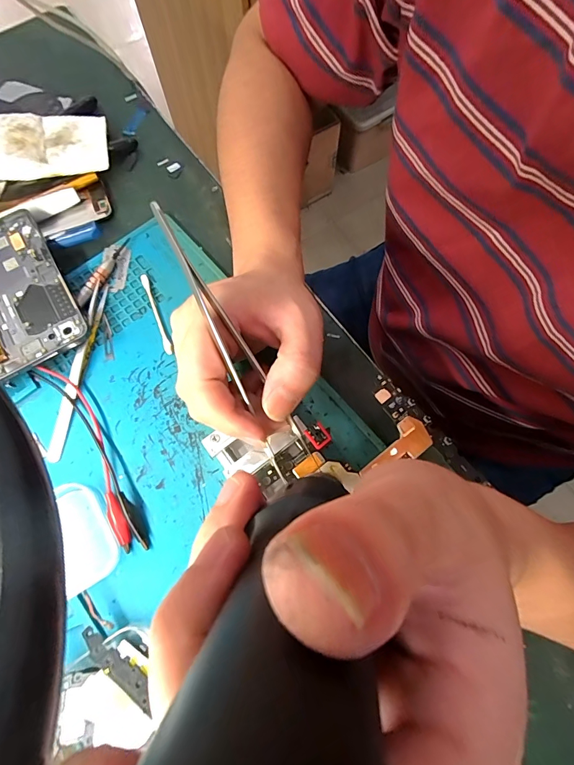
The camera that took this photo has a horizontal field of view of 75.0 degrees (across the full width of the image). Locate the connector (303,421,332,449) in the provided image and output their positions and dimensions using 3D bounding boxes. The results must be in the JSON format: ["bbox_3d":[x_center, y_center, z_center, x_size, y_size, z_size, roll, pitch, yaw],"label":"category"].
[{"bbox_3d":[0.019,0.032,0.231,0.012,0.004,0.014,-35,75,-10],"label":"connector"}]

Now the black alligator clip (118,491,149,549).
[{"bbox_3d":[-0.098,0.089,0.242,0.008,0.006,0.039,-28,75,-10],"label":"black alligator clip"}]

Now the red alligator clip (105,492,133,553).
[{"bbox_3d":[-0.108,0.089,0.240,0.009,0.006,0.038,-26,75,-9],"label":"red alligator clip"}]

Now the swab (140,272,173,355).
[{"bbox_3d":[-0.101,-0.053,0.288,0.005,0.005,0.071,-22,74,-8],"label":"swab"}]

